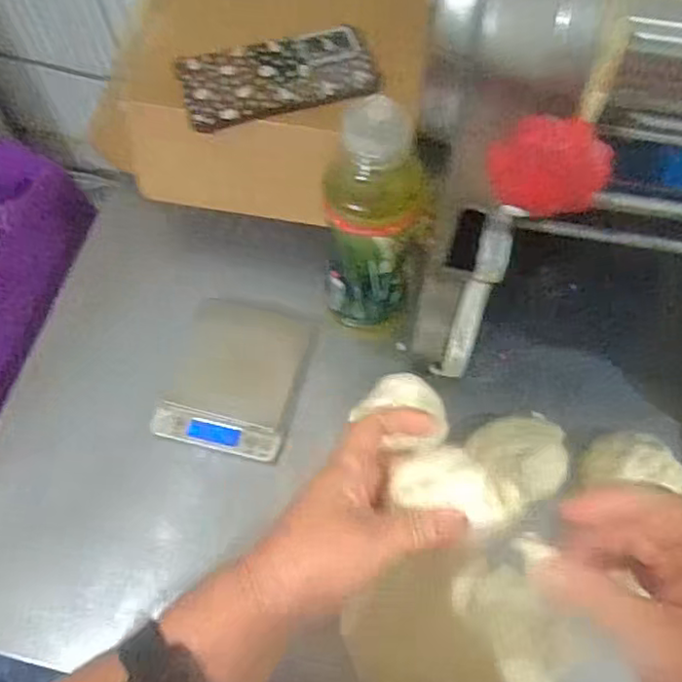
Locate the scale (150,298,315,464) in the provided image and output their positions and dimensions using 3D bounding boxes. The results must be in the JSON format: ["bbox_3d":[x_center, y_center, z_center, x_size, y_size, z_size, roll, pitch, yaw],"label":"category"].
[{"bbox_3d":[-0.088,0.027,0.556,0.108,0.024,0.139,11,64,6],"label":"scale"}]

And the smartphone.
[{"bbox_3d":[-0.054,-0.231,0.570,0.164,0.009,0.082,-15,65,-7],"label":"smartphone"}]

